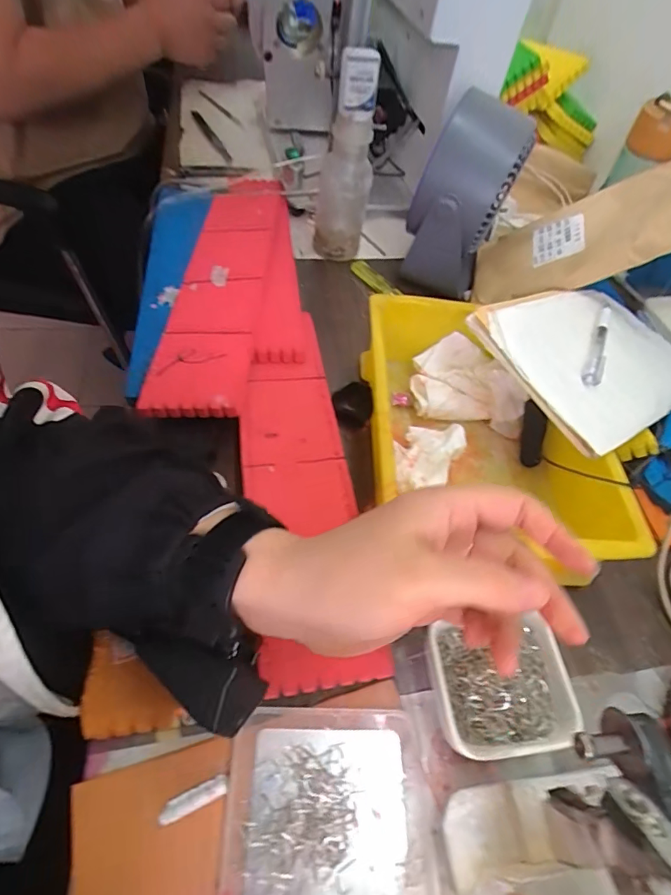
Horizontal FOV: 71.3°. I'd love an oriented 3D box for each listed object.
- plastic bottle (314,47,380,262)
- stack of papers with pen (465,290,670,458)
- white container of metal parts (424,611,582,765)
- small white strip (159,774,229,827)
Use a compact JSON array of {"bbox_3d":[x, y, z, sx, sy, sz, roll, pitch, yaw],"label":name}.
[{"bbox_3d":[0.012,-0.308,0.510,0.057,0.195,0.059,7,54,-4],"label":"plastic bottle"},{"bbox_3d":[0.226,-0.082,0.406,0.203,0.012,0.146,-23,70,-30],"label":"stack of papers with pen"},{"bbox_3d":[0.102,0.147,0.291,0.087,0.030,0.074,-4,56,-11],"label":"white container of metal parts"},{"bbox_3d":[-0.076,0.189,0.251,0.036,0.005,0.010,-17,59,-19],"label":"small white strip"}]

